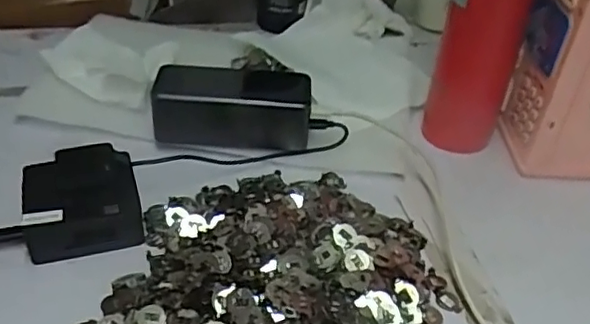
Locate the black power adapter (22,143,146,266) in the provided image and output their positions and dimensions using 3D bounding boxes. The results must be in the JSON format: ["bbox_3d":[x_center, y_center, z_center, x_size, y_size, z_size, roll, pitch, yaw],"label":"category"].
[{"bbox_3d":[-0.152,0.025,0.429,0.076,0.044,0.069,-9,41,-17],"label":"black power adapter"}]

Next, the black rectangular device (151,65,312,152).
[{"bbox_3d":[-0.053,-0.048,0.514,0.130,0.057,0.059,4,39,-1],"label":"black rectangular device"}]

